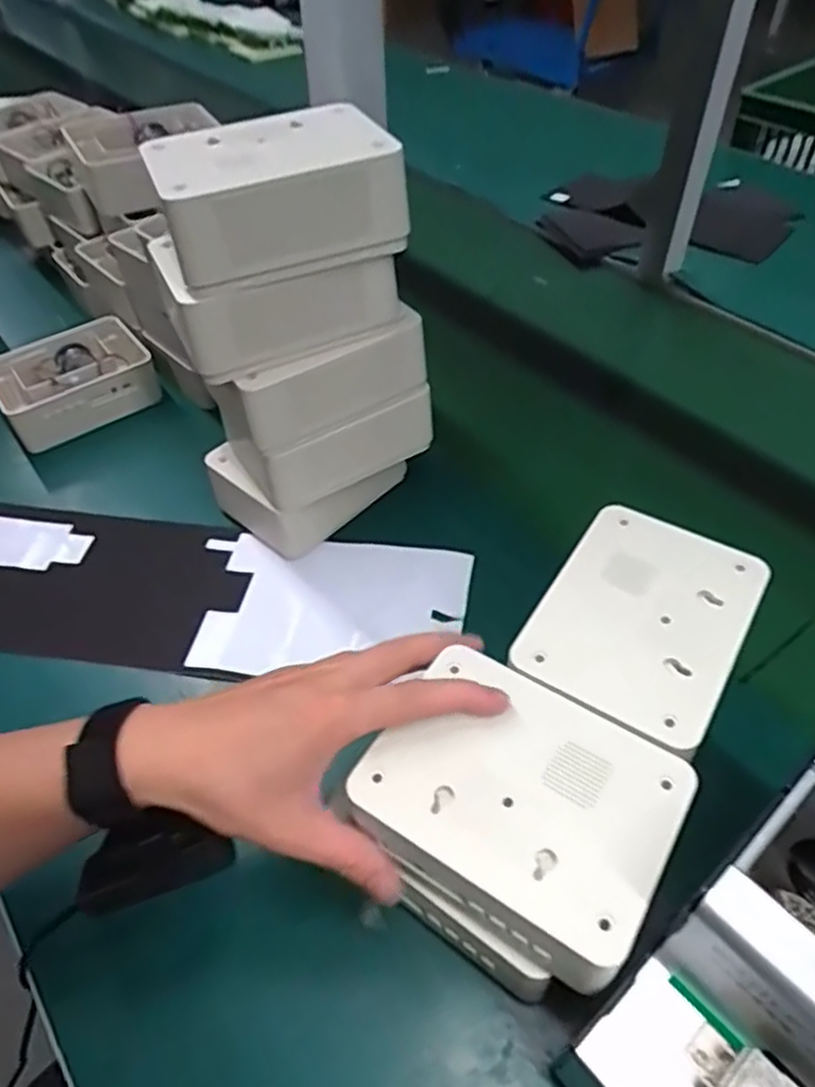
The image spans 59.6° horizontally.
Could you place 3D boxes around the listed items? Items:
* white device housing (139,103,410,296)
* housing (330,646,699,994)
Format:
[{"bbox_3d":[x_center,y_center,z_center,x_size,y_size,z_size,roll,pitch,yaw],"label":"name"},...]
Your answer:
[{"bbox_3d":[-0.079,-0.217,0.437,0.136,0.060,0.103,-14,48,-11],"label":"white device housing"},{"bbox_3d":[0.054,0.125,0.345,0.136,0.037,0.106,26,55,24],"label":"housing"}]

